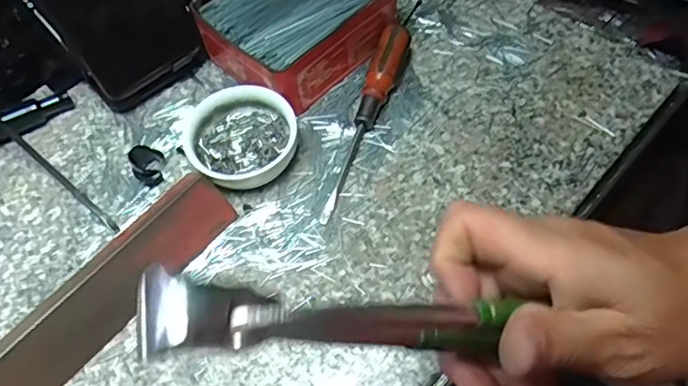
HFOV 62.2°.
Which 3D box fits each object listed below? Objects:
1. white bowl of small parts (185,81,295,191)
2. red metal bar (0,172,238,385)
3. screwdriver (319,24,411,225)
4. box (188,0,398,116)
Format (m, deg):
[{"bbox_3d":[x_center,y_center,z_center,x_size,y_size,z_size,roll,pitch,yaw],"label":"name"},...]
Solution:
[{"bbox_3d":[-0.067,-0.036,0.377,0.070,0.028,0.068,-2,60,3],"label":"white bowl of small parts"},{"bbox_3d":[-0.163,0.087,0.311,0.030,0.033,0.255,35,68,21],"label":"red metal bar"},{"bbox_3d":[0.012,-0.051,0.382,0.019,0.026,0.149,19,63,14],"label":"screwdriver"},{"bbox_3d":[-0.033,-0.126,0.413,0.126,0.043,0.109,-40,65,-18],"label":"box"}]

